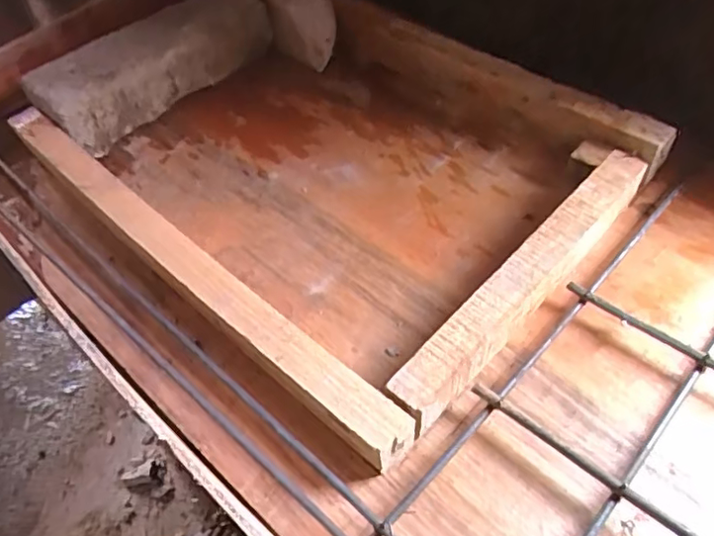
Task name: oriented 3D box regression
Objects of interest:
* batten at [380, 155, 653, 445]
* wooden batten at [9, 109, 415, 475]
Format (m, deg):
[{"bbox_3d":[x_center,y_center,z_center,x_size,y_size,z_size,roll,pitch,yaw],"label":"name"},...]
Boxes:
[{"bbox_3d":[0.145,0.011,0.496,0.045,0.060,0.322,37,64,27],"label":"batten"},{"bbox_3d":[-0.169,-0.009,0.542,0.549,0.055,0.043,36,63,27],"label":"wooden batten"}]

